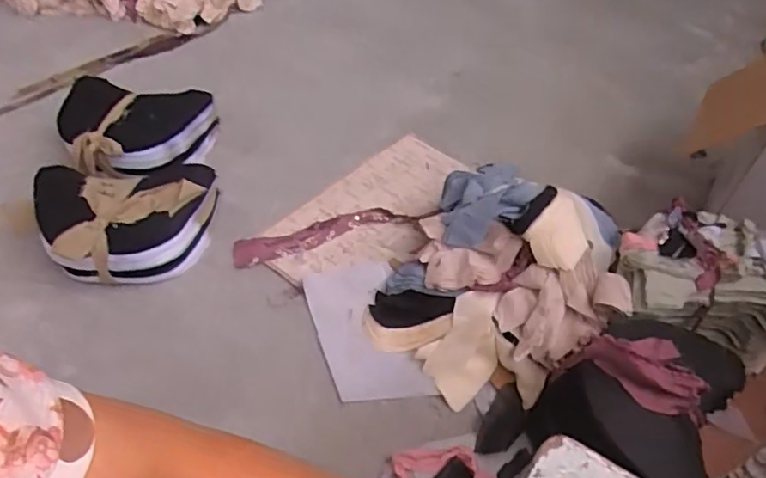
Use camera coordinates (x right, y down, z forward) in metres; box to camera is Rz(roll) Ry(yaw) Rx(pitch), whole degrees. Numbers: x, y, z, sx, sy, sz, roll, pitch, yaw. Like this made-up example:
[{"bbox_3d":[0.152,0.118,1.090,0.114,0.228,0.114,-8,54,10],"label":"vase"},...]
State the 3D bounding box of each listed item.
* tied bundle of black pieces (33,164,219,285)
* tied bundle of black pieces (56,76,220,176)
[{"bbox_3d":[-0.446,-0.028,1.055,0.295,0.123,0.198,-5,47,-12],"label":"tied bundle of black pieces"},{"bbox_3d":[-0.524,-0.219,1.215,0.292,0.110,0.247,13,46,5],"label":"tied bundle of black pieces"}]

